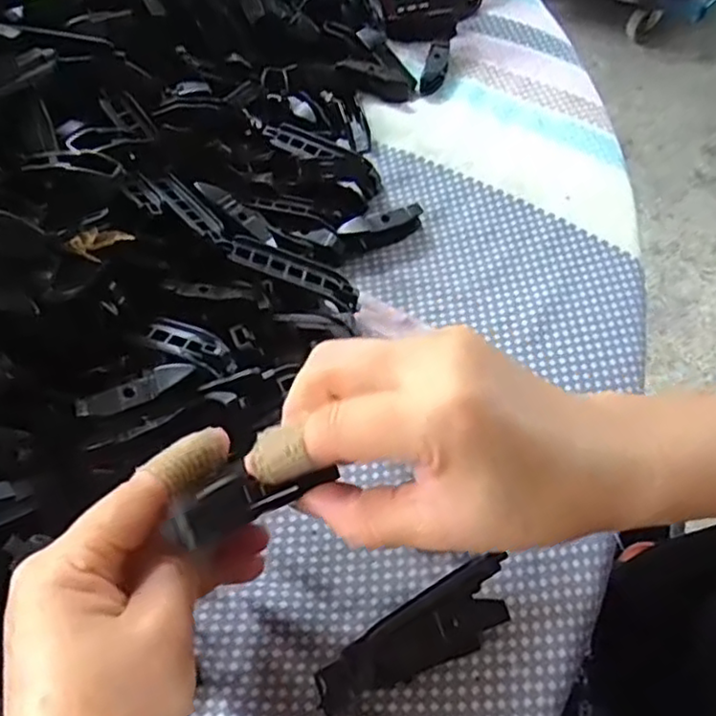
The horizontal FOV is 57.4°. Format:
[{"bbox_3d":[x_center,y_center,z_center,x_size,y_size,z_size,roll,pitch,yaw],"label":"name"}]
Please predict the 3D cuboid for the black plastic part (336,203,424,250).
[{"bbox_3d":[0.014,-0.074,0.372,0.049,0.016,0.014,-21,61,-10],"label":"black plastic part"}]

